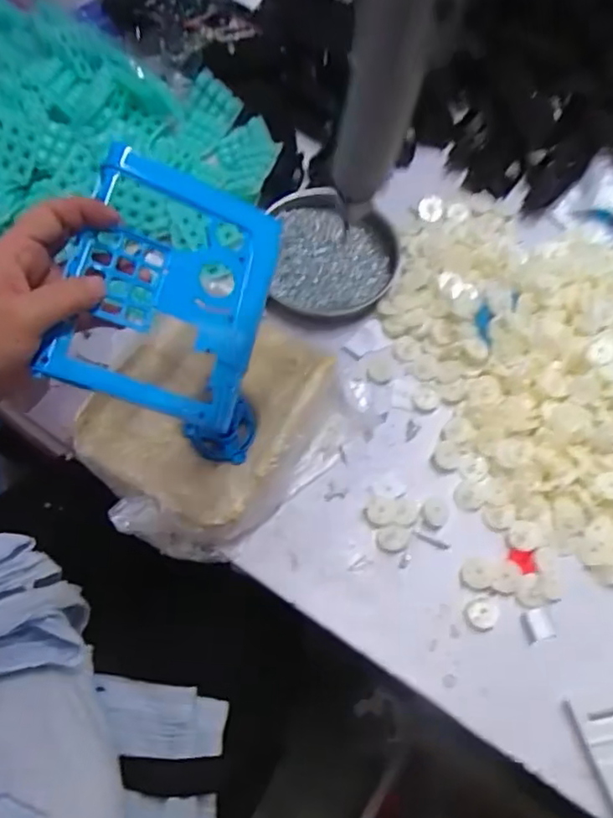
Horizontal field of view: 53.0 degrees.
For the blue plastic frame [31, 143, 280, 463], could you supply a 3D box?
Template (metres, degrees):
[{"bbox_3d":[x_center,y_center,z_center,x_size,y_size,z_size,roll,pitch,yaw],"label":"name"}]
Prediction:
[{"bbox_3d":[-0.086,-0.072,0.416,0.146,0.026,0.180,21,76,-20],"label":"blue plastic frame"}]

